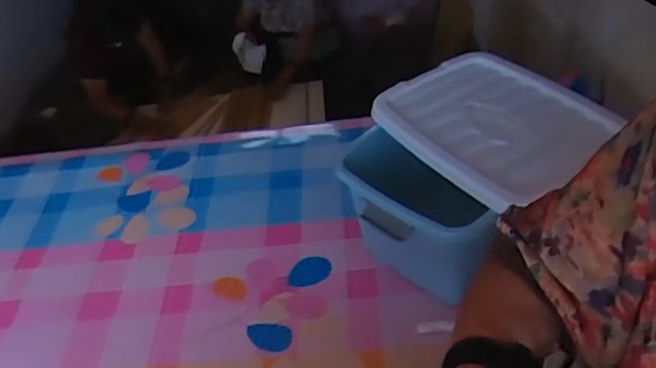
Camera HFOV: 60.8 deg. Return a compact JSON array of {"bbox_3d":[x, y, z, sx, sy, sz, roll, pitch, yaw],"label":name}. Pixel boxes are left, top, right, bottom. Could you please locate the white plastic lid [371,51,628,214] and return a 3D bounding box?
[{"bbox_3d":[0.295,-0.113,0.968,0.311,0.034,0.373,-31,46,-22],"label":"white plastic lid"}]

